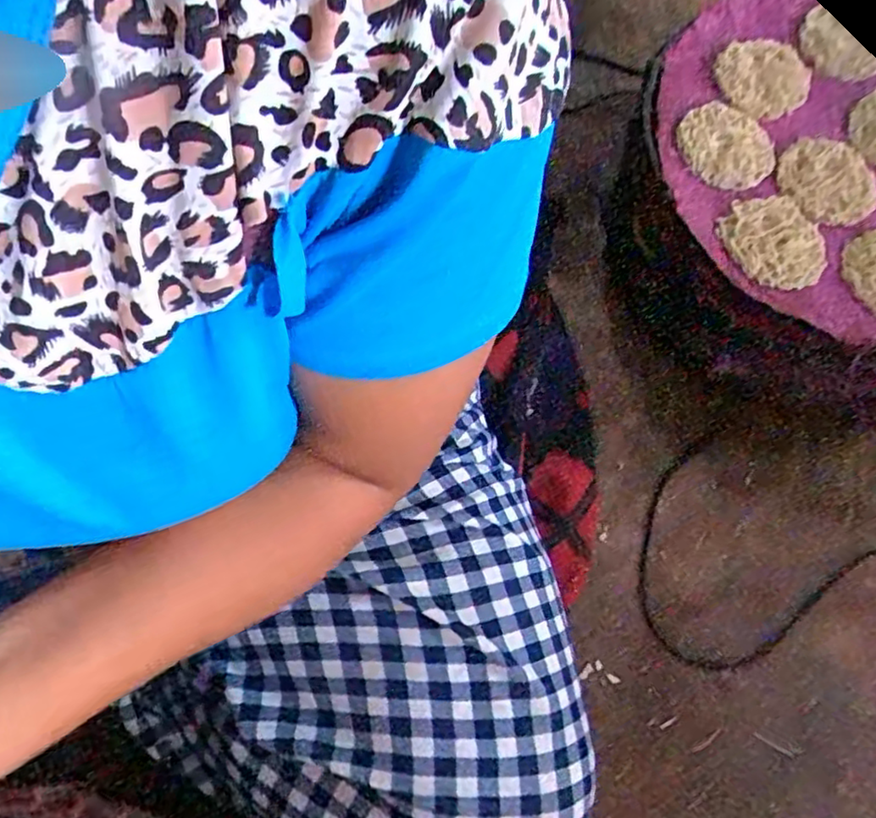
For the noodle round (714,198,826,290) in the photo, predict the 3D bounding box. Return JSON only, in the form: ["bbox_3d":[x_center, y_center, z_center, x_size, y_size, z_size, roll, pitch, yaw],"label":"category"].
[{"bbox_3d":[0.249,-0.125,0.487,0.071,0.015,0.080,-38,72,-12],"label":"noodle round"}]

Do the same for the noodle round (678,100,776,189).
[{"bbox_3d":[0.225,-0.207,0.512,0.075,0.010,0.068,28,72,13],"label":"noodle round"}]

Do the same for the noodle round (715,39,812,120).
[{"bbox_3d":[0.266,-0.268,0.535,0.074,0.016,0.066,5,69,4],"label":"noodle round"}]

